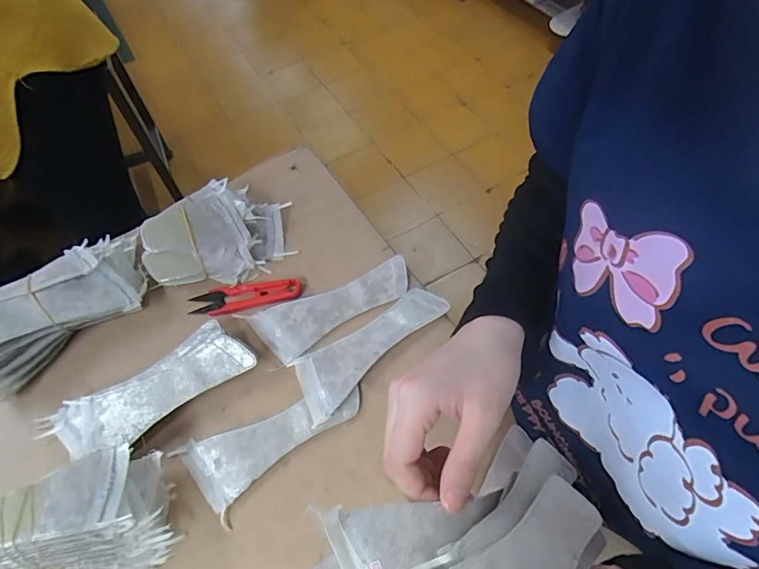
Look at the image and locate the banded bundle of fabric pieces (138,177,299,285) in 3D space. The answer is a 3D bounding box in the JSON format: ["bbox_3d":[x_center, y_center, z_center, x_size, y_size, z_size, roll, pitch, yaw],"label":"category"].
[{"bbox_3d":[-0.172,-0.055,0.504,0.151,0.067,0.100,-23,60,-12],"label":"banded bundle of fabric pieces"}]

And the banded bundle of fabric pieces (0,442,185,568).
[{"bbox_3d":[-0.224,0.180,0.359,0.112,0.079,0.084,-16,59,-8],"label":"banded bundle of fabric pieces"}]

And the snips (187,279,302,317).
[{"bbox_3d":[-0.139,0.012,0.491,0.113,0.013,0.030,-11,58,-5],"label":"snips"}]

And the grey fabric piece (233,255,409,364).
[{"bbox_3d":[-0.047,0.023,0.476,0.166,0.020,0.060,-21,60,-11],"label":"grey fabric piece"}]

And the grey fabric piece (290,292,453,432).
[{"bbox_3d":[-0.004,0.061,0.457,0.163,0.014,0.063,-30,62,-16],"label":"grey fabric piece"}]

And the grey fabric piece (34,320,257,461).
[{"bbox_3d":[-0.210,0.097,0.430,0.188,0.033,0.063,-27,61,-14],"label":"grey fabric piece"}]

